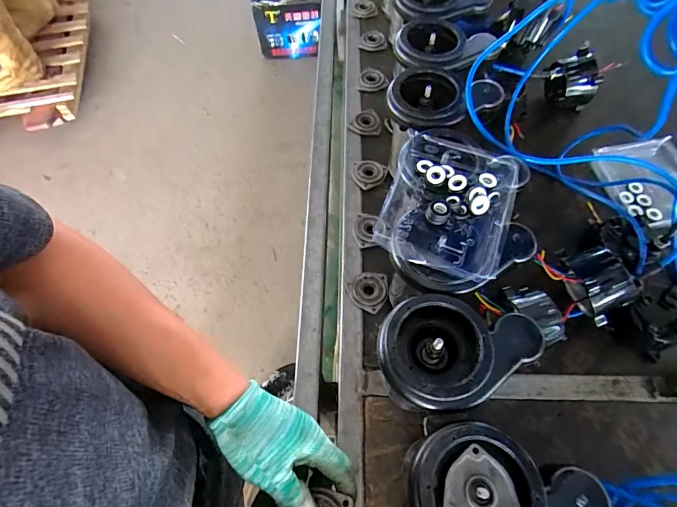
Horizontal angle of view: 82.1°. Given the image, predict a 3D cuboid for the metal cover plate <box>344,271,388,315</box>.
[{"bbox_3d":[0.051,0.058,0.627,0.067,0.013,0.065,-1,61,2],"label":"metal cover plate"}]

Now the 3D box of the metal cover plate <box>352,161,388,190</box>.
[{"bbox_3d":[0.058,-0.155,0.744,0.062,0.014,0.059,-1,61,2],"label":"metal cover plate"}]

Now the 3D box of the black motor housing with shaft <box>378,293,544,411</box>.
[{"bbox_3d":[0.129,0.108,0.426,0.169,0.057,0.118,-6,63,-1],"label":"black motor housing with shaft"}]

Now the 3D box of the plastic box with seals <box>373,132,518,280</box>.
[{"bbox_3d":[0.136,-0.059,0.481,0.148,0.038,0.181,17,65,11],"label":"plastic box with seals"}]

